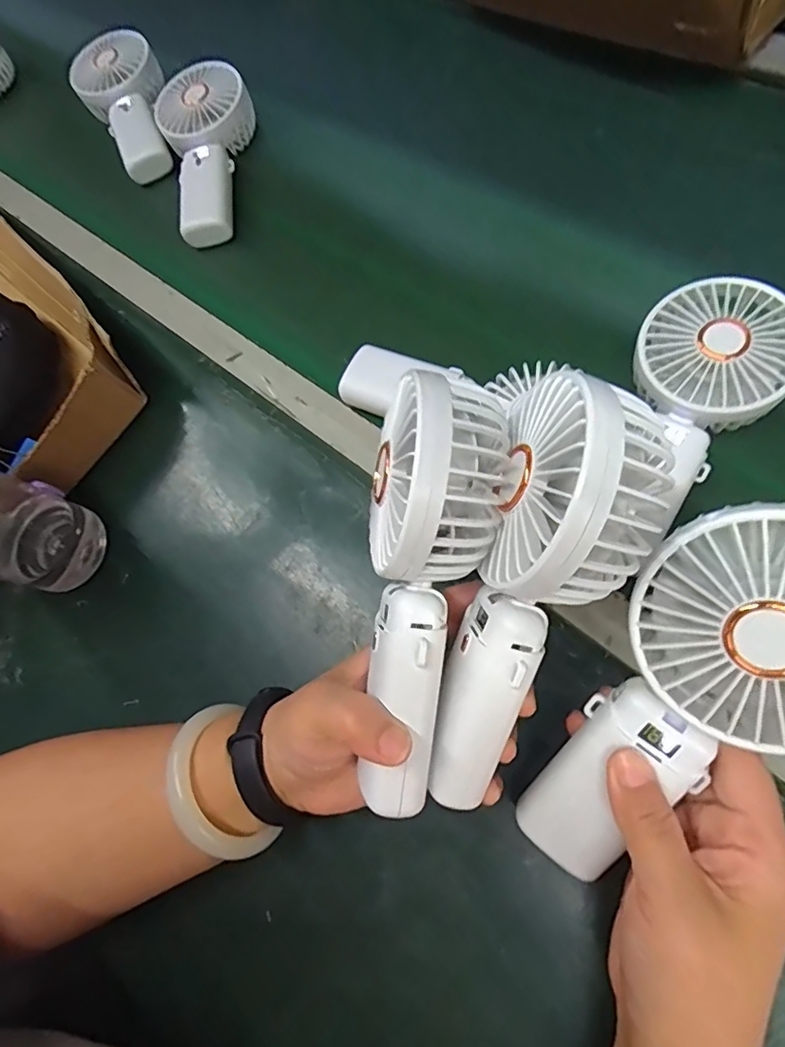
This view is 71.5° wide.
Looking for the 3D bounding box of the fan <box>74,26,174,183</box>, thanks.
[{"bbox_3d":[-0.275,-0.432,0.575,0.088,0.044,0.169,-22,81,-6],"label":"fan"}]

